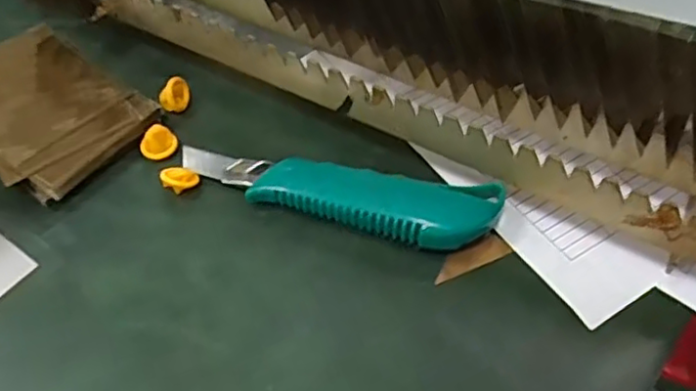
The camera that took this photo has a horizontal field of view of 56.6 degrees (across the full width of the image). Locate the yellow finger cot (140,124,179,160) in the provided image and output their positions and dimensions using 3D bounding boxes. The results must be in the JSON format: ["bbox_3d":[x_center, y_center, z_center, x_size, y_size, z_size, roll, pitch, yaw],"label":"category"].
[{"bbox_3d":[-0.109,-0.031,0.373,0.020,0.012,0.016,-14,53,-12],"label":"yellow finger cot"}]

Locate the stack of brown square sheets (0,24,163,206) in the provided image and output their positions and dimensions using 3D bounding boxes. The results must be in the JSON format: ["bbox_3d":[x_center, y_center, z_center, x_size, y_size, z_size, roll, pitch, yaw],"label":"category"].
[{"bbox_3d":[-0.185,-0.054,0.390,0.135,0.016,0.089,35,59,23],"label":"stack of brown square sheets"}]

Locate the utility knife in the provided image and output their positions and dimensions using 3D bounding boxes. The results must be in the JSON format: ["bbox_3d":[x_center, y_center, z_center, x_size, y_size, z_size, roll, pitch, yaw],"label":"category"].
[{"bbox_3d":[-0.009,-0.002,0.344,0.174,0.019,0.042,11,52,7],"label":"utility knife"}]

